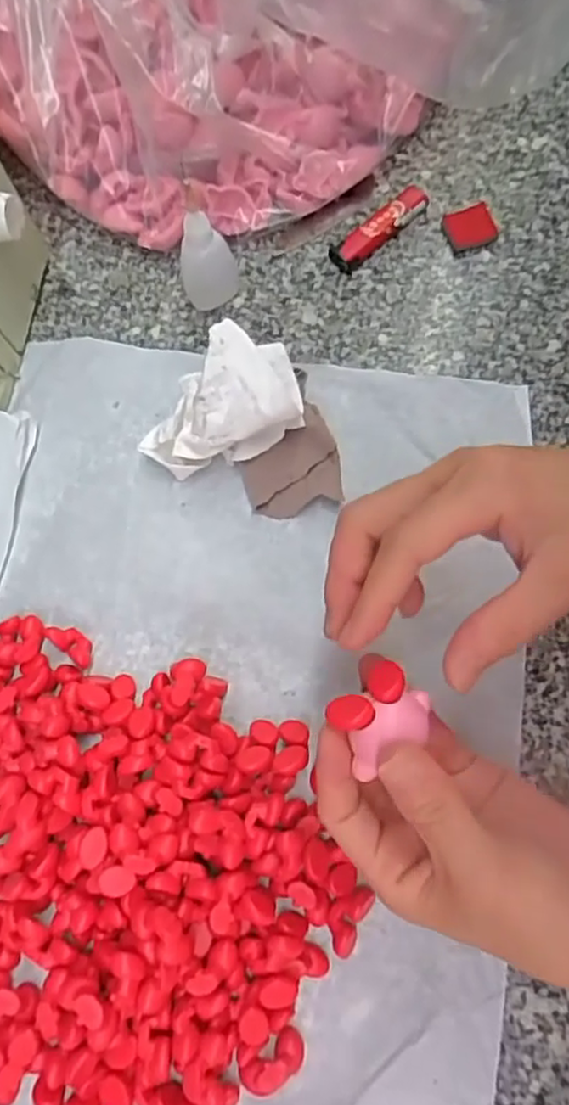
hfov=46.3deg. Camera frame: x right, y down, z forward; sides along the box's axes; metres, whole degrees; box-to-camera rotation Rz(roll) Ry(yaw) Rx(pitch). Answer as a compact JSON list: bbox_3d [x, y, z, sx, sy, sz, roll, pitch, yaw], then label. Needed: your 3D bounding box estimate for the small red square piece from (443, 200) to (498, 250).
[{"bbox_3d":[0.121,-0.214,0.438,0.032,0.007,0.032,-19,70,-1],"label":"small red square piece"}]

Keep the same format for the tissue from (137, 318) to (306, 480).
[{"bbox_3d":[-0.040,-0.085,0.387,0.096,0.049,0.064,-21,71,-2],"label":"tissue"}]

